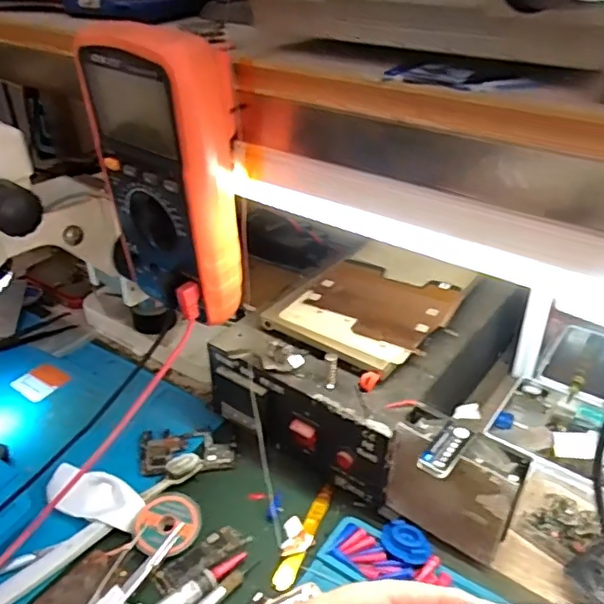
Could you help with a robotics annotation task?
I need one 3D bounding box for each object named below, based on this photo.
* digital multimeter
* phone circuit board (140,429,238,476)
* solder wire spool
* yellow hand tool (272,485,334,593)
[{"bbox_3d":[-0.081,-0.074,0.361,0.057,0.170,0.084,-26,40,-34],"label":"digital multimeter"},{"bbox_3d":[-0.092,0.120,0.475,0.075,0.009,0.044,-4,33,-5],"label":"phone circuit board"},{"bbox_3d":[-0.093,0.155,0.413,0.043,0.009,0.048,6,33,11],"label":"solder wire spool"},{"bbox_3d":[0.002,0.162,0.412,0.014,0.004,0.086,13,35,20],"label":"yellow hand tool"}]

